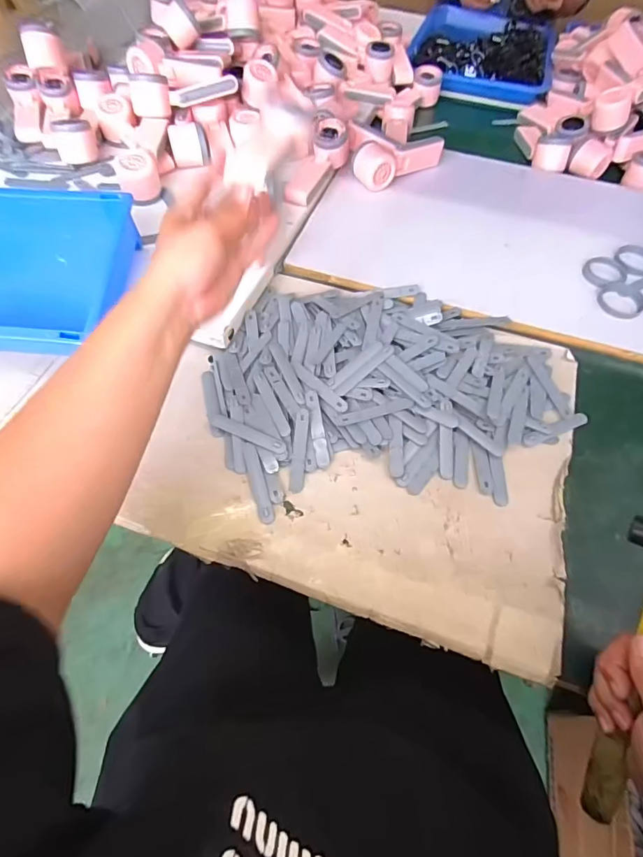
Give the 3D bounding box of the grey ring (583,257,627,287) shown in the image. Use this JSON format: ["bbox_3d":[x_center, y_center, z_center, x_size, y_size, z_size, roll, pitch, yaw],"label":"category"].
[{"bbox_3d":[0.412,-0.230,0.642,0.063,0.006,0.056,-17,63,-10],"label":"grey ring"}]

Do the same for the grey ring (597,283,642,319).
[{"bbox_3d":[0.419,-0.178,0.618,0.070,0.011,0.058,-27,66,-15],"label":"grey ring"}]

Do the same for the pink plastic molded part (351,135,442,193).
[{"bbox_3d":[0.125,-0.453,0.737,0.172,0.049,0.058,-36,67,-20],"label":"pink plastic molded part"}]

